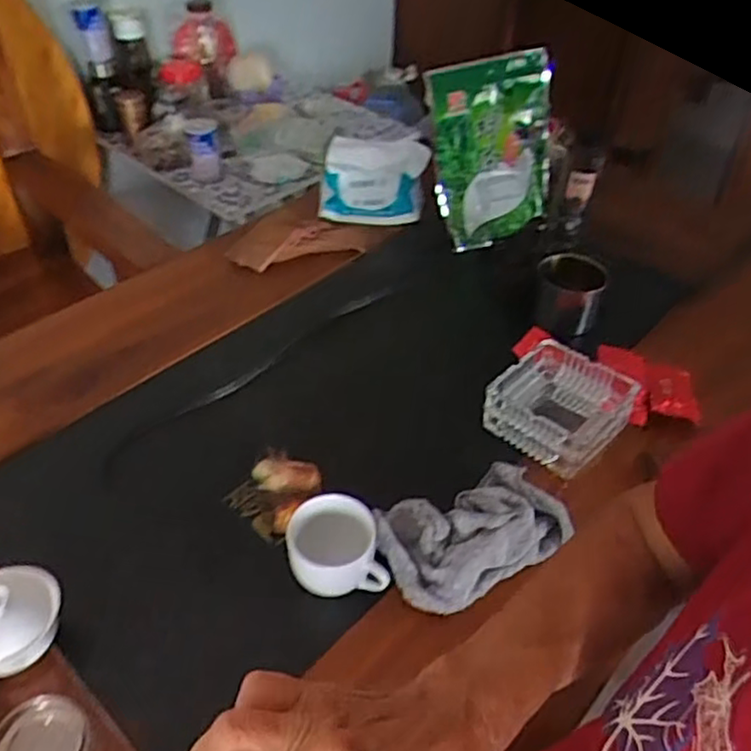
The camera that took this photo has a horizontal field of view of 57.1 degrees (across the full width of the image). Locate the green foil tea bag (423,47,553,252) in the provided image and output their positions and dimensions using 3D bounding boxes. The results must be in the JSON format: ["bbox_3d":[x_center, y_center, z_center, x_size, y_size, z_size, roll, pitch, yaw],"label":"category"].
[{"bbox_3d":[0.185,-0.327,1.027,0.193,0.243,0.126,-28,51,-28],"label":"green foil tea bag"}]

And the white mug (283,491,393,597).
[{"bbox_3d":[-0.034,0.156,0.624,0.089,0.061,0.072,2,43,0],"label":"white mug"}]

